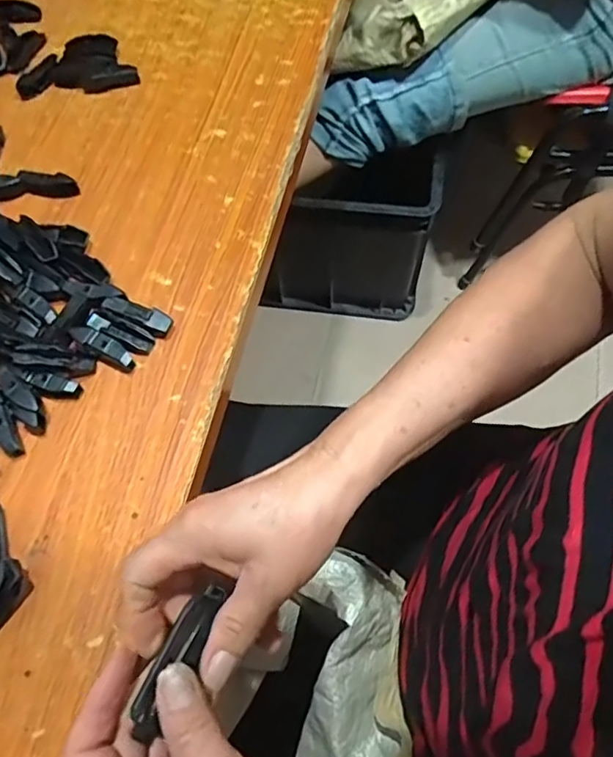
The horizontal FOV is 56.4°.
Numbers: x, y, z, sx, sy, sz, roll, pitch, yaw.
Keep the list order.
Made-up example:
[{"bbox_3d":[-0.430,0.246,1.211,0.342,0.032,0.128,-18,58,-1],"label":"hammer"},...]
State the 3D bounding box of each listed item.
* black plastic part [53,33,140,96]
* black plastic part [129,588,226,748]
[{"bbox_3d":[-0.199,-0.301,0.543,0.075,0.012,0.074,-6,66,-3],"label":"black plastic part"},{"bbox_3d":[-0.064,0.139,0.287,0.019,0.015,0.073,25,61,10],"label":"black plastic part"}]

